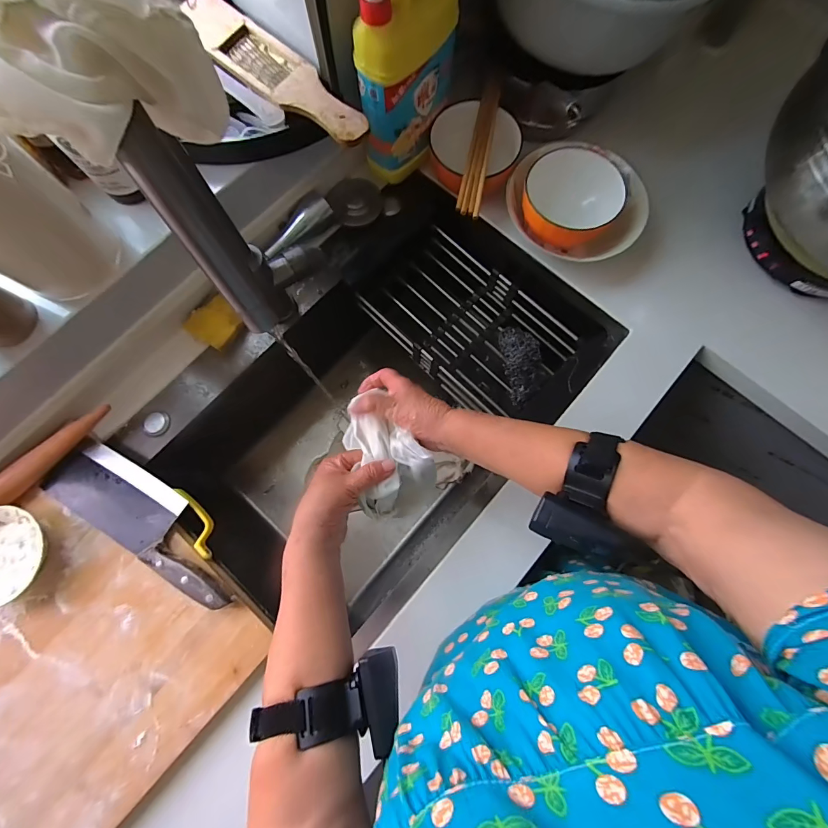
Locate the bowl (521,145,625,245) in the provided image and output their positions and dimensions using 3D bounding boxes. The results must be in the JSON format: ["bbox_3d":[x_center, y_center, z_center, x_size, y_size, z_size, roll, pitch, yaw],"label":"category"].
[{"bbox_3d":[0.227,-0.305,0.551,0.130,0.081,0.129,0,78,-1],"label":"bowl"}]

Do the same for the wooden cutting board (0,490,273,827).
[{"bbox_3d":[-0.521,0.372,0.418,0.397,0.028,0.637,42,82,7],"label":"wooden cutting board"}]

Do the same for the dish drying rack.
[{"bbox_3d":[0.080,-0.146,0.613,0.199,0.076,0.312,-42,82,-7],"label":"dish drying rack"}]

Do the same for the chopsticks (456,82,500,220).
[{"bbox_3d":[0.092,-0.376,0.522,0.030,0.011,0.215,11,79,2],"label":"chopsticks"}]

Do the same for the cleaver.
[{"bbox_3d":[-0.333,0.130,0.457,0.283,0.026,0.084,31,81,6],"label":"cleaver"}]

